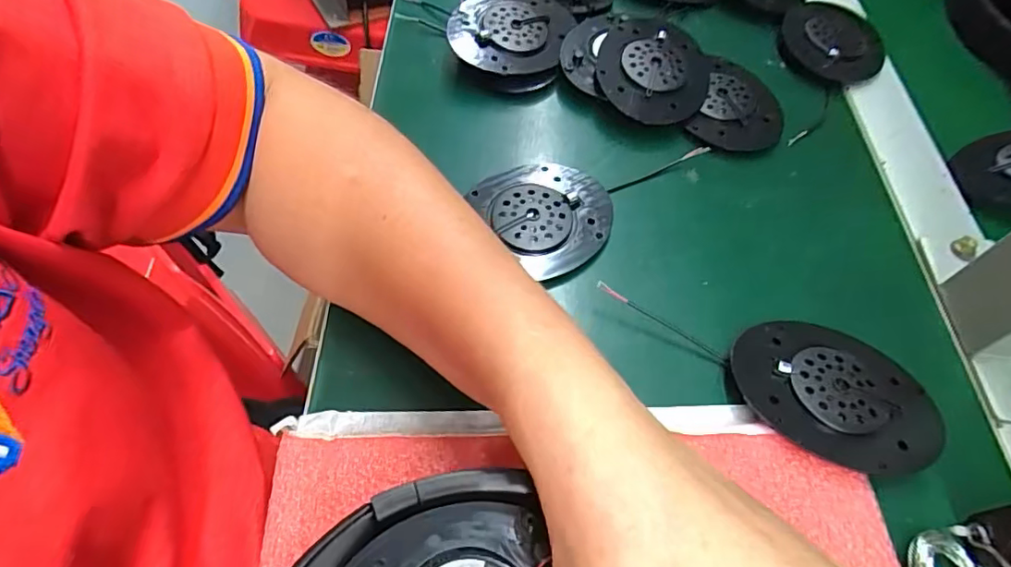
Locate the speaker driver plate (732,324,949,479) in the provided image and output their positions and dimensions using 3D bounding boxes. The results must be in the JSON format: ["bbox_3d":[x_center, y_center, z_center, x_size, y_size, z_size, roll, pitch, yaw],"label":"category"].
[{"bbox_3d":[0.143,0.047,0.243,0.084,0.011,0.066,15,58,5],"label":"speaker driver plate"}]

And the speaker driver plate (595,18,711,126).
[{"bbox_3d":[0.091,-0.131,0.342,0.067,0.018,0.080,14,58,5],"label":"speaker driver plate"}]

